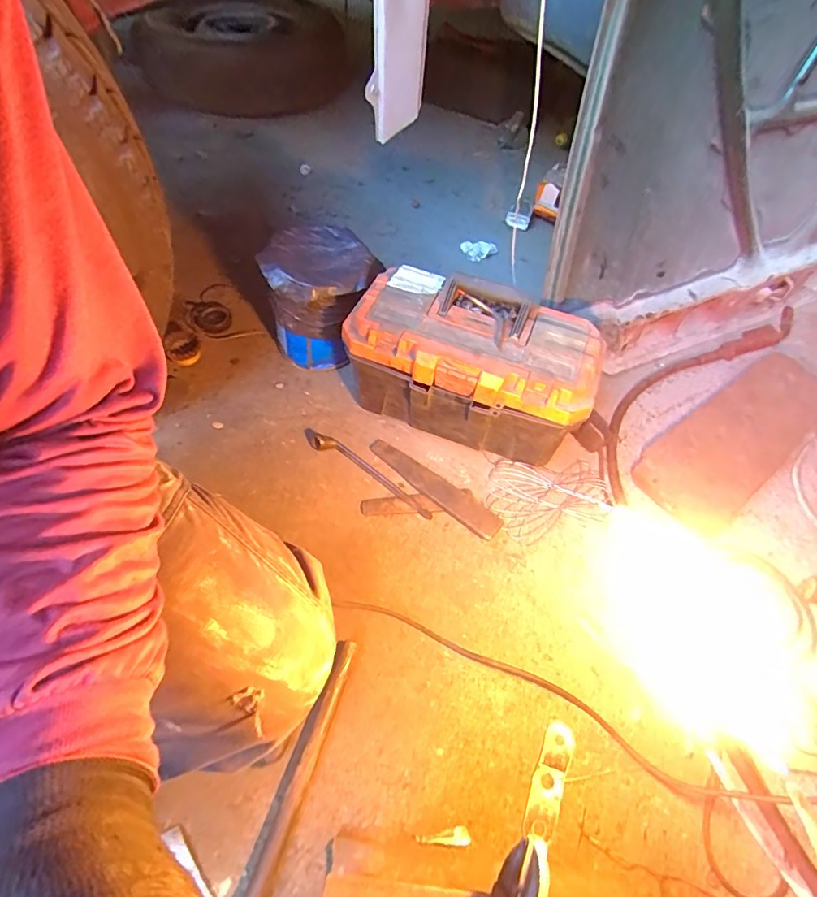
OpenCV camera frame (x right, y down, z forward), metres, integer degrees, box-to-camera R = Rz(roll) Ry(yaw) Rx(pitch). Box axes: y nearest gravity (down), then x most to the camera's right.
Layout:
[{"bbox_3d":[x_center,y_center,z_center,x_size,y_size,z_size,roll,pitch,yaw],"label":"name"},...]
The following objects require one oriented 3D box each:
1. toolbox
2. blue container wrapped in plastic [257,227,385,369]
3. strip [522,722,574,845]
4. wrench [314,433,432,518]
[{"bbox_3d":[0.094,-0.123,0.792,0.372,0.213,0.196,17,56,7],"label":"toolbox"},{"bbox_3d":[-0.151,-0.267,0.878,0.192,0.211,0.185,-5,57,-7],"label":"blue container wrapped in plastic"},{"bbox_3d":[0.099,0.230,0.332,0.024,0.009,0.070,26,65,-3],"label":"strip"},{"bbox_3d":[-0.061,0.041,0.794,0.245,0.019,0.030,30,59,15],"label":"wrench"}]

